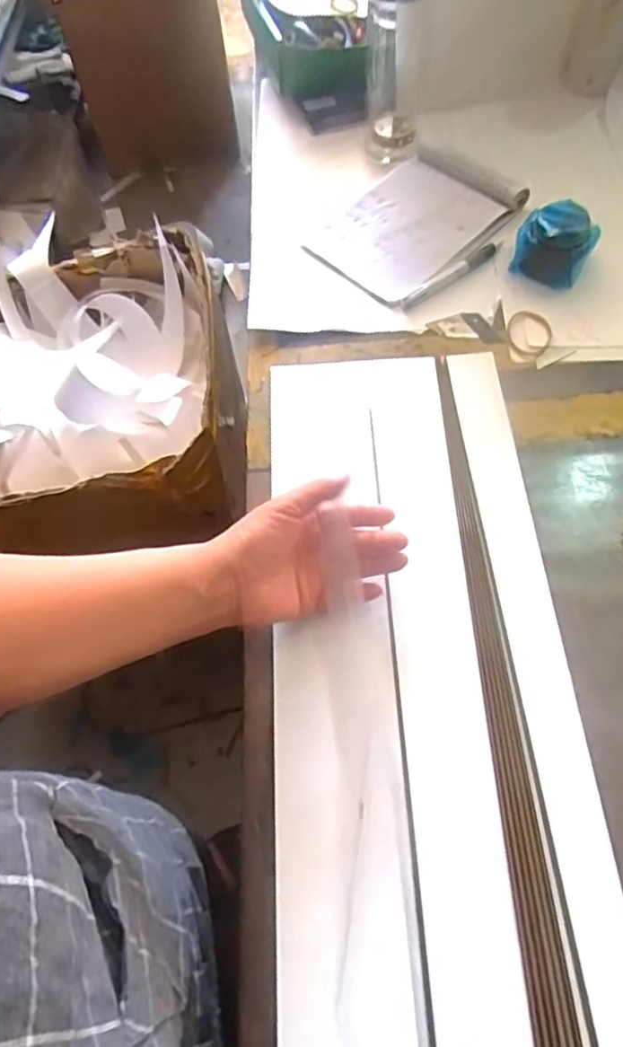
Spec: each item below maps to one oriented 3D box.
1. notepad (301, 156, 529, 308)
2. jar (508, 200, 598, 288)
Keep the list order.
[{"bbox_3d":[0.108,-0.317,0.688,0.191,0.012,0.145,-44,65,-11],"label":"notepad"},{"bbox_3d":[0.237,-0.275,0.627,0.073,0.057,0.060,23,64,15],"label":"jar"}]

